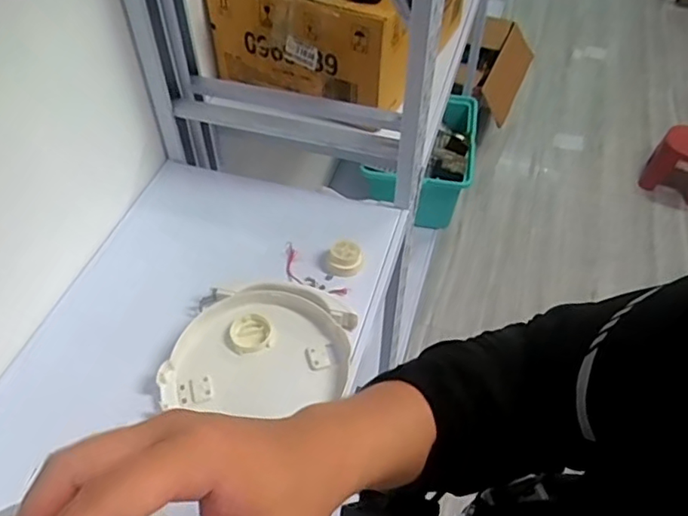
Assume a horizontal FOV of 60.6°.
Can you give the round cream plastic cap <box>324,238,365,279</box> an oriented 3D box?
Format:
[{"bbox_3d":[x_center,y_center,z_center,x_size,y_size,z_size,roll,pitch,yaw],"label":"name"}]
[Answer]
[{"bbox_3d":[0.000,0.002,0.800,0.045,0.038,0.046,-35,58,-25],"label":"round cream plastic cap"}]

